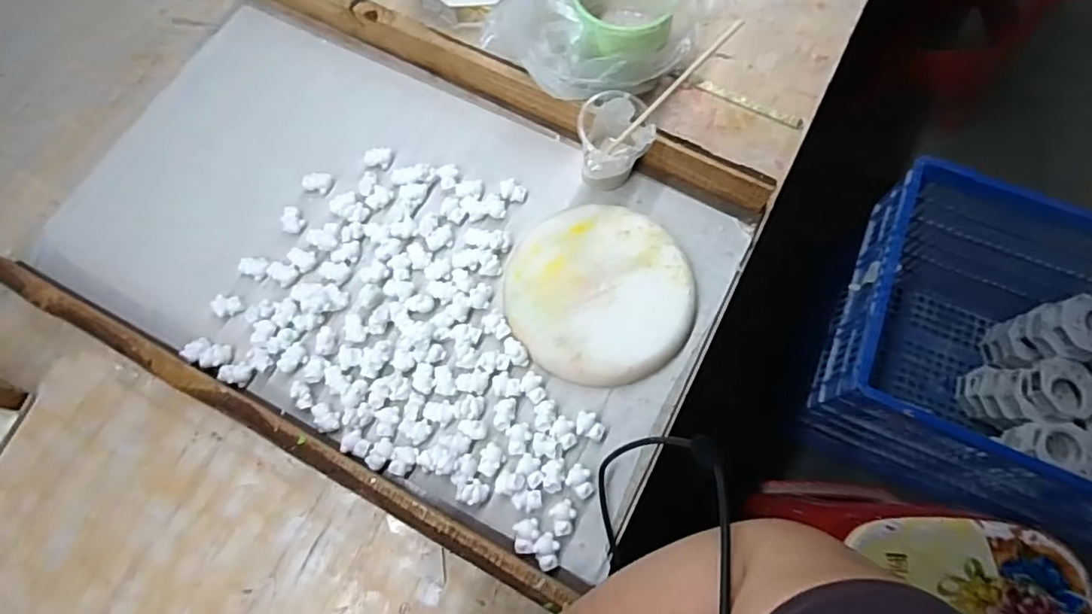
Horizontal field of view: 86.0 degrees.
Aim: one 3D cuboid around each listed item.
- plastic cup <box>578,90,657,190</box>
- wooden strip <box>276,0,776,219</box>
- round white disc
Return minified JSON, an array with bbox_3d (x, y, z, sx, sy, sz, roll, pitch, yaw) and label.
[{"bbox_3d":[0.061,-0.151,0.537,0.062,0.075,0.061,0,71,1],"label":"plastic cup"},{"bbox_3d":[-0.058,-0.228,0.581,0.585,0.043,0.023,27,73,10],"label":"wooden strip"},{"bbox_3d":[0.046,-0.014,0.515,0.156,0.020,0.161,0,71,1],"label":"round white disc"}]

